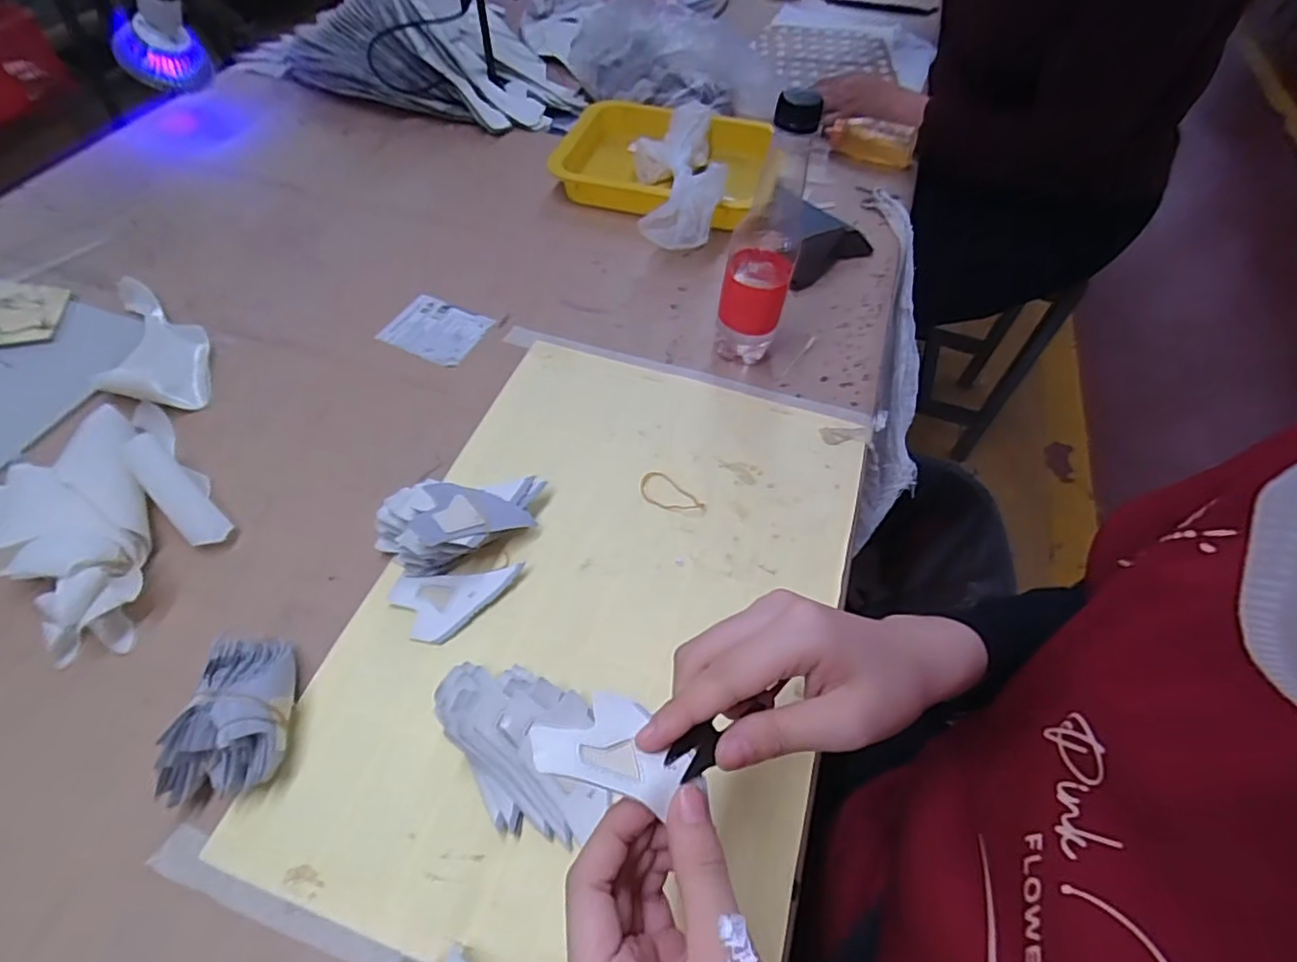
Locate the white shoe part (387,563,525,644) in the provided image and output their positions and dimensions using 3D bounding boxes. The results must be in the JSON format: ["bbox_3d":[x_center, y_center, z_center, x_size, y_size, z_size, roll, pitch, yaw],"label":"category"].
[{"bbox_3d":[-0.132,0.084,0.422,0.087,0.008,0.047,-6,56,-7],"label":"white shoe part"}]

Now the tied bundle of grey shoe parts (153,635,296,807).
[{"bbox_3d":[-0.240,0.132,0.359,0.059,0.048,0.096,1,55,-2],"label":"tied bundle of grey shoe parts"}]

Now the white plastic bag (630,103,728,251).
[{"bbox_3d":[0.033,-0.361,0.712,0.095,0.068,0.287,1,55,-2],"label":"white plastic bag"}]

